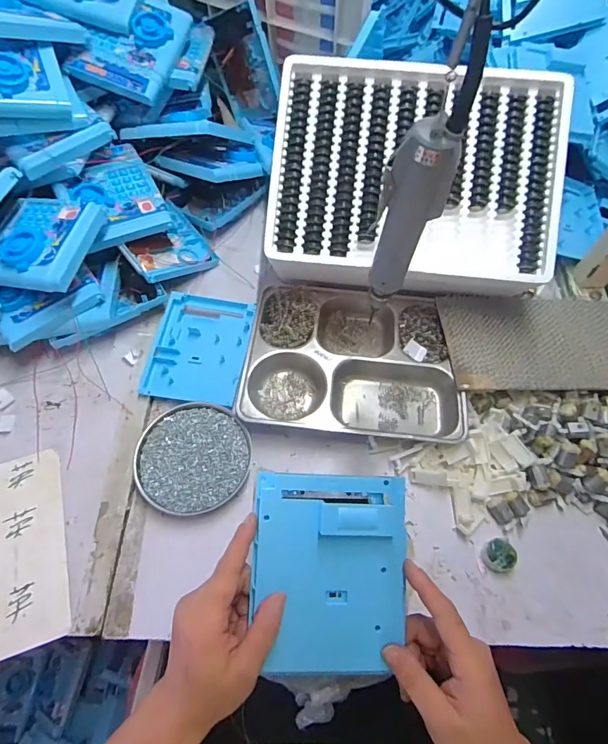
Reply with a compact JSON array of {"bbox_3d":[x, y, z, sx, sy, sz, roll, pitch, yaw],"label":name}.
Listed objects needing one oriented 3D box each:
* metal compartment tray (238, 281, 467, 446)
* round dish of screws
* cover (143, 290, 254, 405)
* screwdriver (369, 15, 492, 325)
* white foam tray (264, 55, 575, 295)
[{"bbox_3d":[0.064,-0.018,0.569,0.271,0.033,0.205,6,67,1],"label":"metal compartment tray"},{"bbox_3d":[-0.133,0.102,0.518,0.133,0.022,0.130,0,61,-1],"label":"round dish of screws"},{"bbox_3d":[-0.141,-0.035,0.583,0.128,0.014,0.158,8,61,4],"label":"cover"},{"bbox_3d":[0.084,-0.130,0.344,0.045,0.235,0.032,-10,62,-6],"label":"screwdriver"},{"bbox_3d":[0.136,-0.241,0.549,0.346,0.081,0.277,5,91,2],"label":"white foam tray"}]

